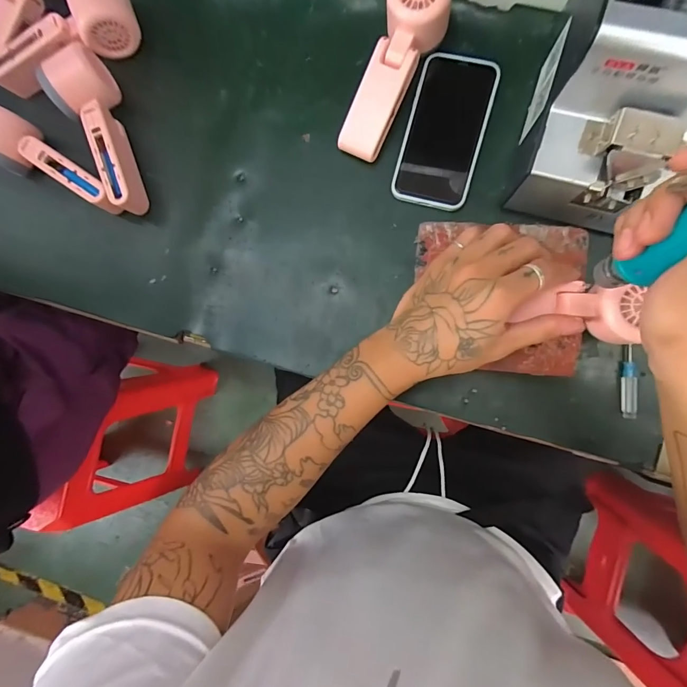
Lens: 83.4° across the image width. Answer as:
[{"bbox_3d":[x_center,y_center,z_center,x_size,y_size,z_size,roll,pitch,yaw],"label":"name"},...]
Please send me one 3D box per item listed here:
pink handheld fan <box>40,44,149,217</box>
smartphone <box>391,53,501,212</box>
[{"bbox_3d":[-0.243,-0.215,0.393,0.052,0.061,0.147,-28,86,5],"label":"pink handheld fan"},{"bbox_3d":[0.101,-0.209,0.383,0.075,0.009,0.145,15,91,6],"label":"smartphone"}]

